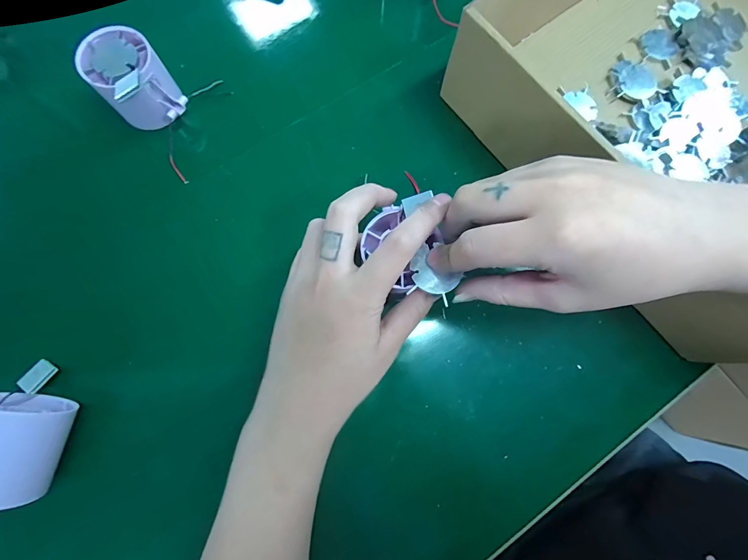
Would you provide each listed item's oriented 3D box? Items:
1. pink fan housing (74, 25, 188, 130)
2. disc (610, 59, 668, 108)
[{"bbox_3d":[-0.194,-0.162,0.292,0.056,0.053,0.056,-40,81,-9],"label":"pink fan housing"},{"bbox_3d":[0.230,-0.172,0.310,0.040,0.007,0.043,0,77,-1],"label":"disc"}]

